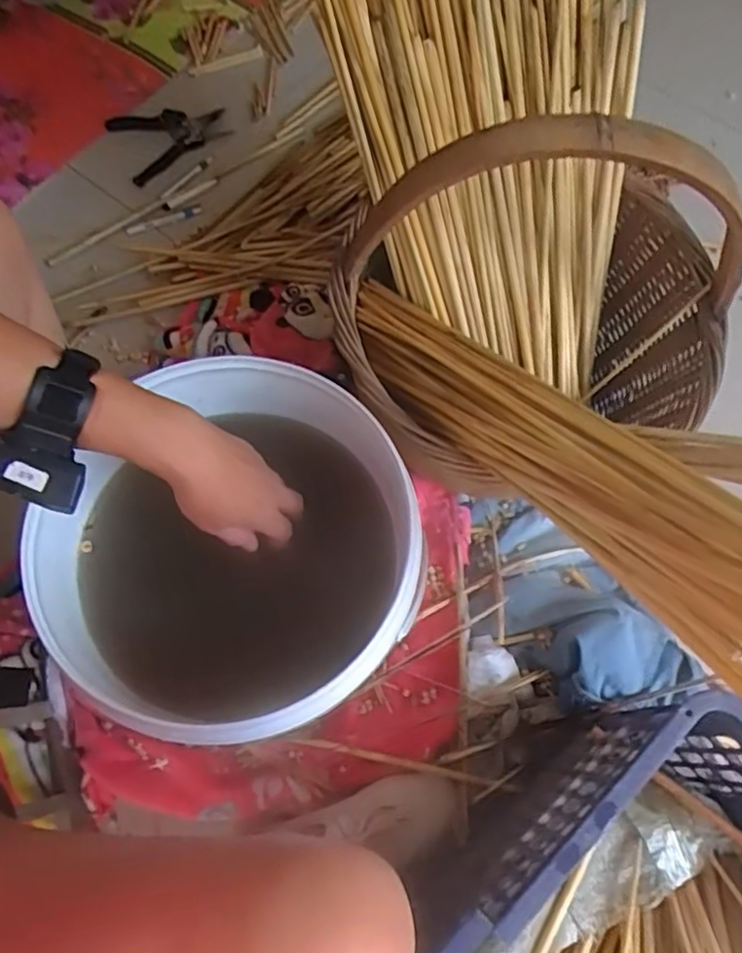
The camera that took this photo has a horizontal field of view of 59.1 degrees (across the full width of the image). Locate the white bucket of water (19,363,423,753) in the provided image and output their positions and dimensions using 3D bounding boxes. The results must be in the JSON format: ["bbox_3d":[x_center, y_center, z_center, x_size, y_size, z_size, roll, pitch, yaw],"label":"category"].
[{"bbox_3d":[-0.105,0.104,0.633,0.264,0.334,0.286,0,68,-1],"label":"white bucket of water"}]

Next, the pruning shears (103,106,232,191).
[{"bbox_3d":[-0.334,-0.576,1.091,0.182,0.035,0.156,-29,72,2],"label":"pruning shears"}]

